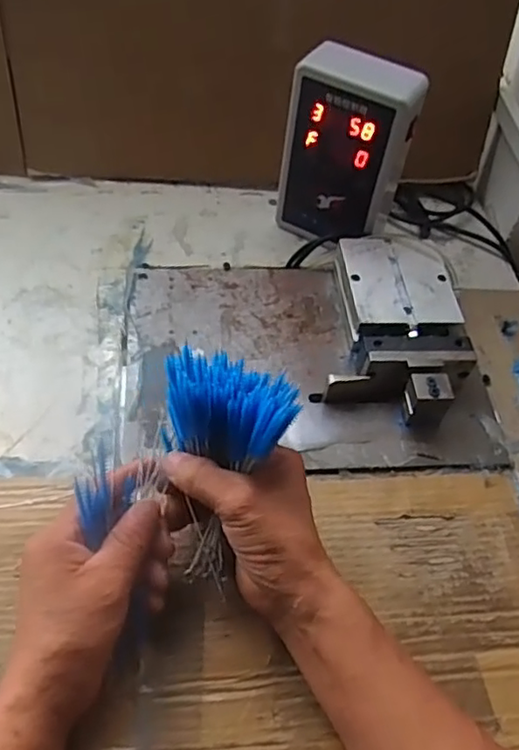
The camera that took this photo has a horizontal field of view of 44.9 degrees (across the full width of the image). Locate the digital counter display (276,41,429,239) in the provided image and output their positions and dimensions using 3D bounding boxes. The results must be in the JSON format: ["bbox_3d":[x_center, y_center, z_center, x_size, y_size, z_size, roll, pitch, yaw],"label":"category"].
[{"bbox_3d":[0.083,-0.208,0.607,0.109,0.182,0.060,31,55,17],"label":"digital counter display"}]

